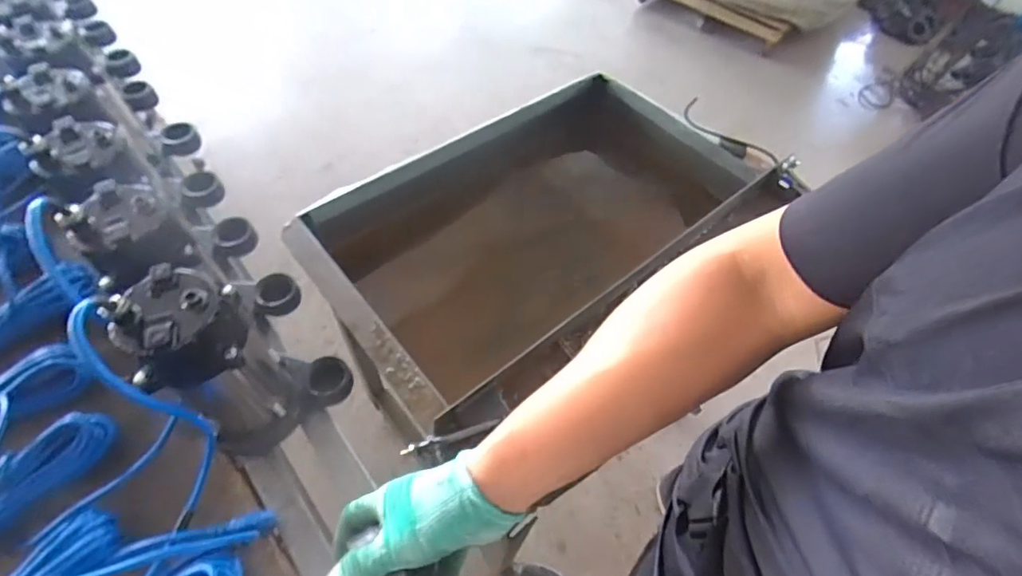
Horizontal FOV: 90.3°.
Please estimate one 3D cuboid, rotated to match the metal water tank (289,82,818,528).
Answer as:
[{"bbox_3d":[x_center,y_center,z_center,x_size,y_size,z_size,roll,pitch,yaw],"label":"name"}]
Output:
[{"bbox_3d":[0.069,-0.070,0.914,0.745,0.253,0.530,-34,63,-23],"label":"metal water tank"}]

